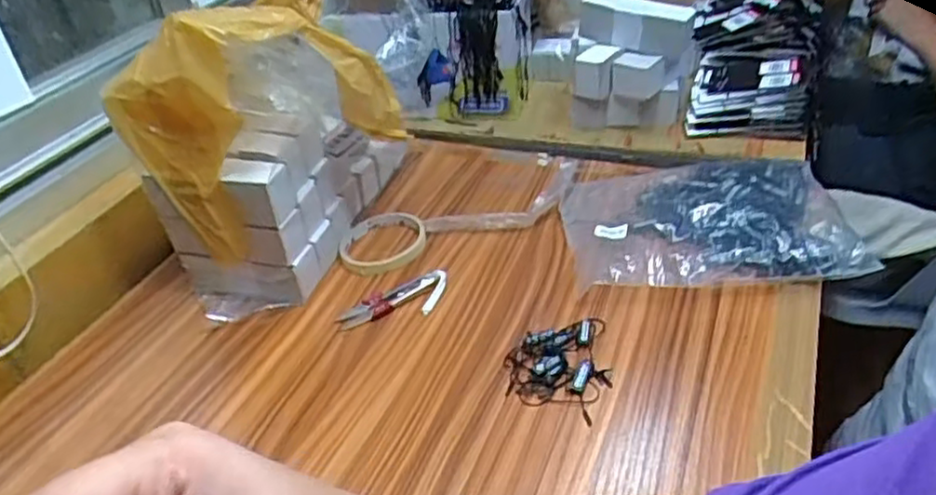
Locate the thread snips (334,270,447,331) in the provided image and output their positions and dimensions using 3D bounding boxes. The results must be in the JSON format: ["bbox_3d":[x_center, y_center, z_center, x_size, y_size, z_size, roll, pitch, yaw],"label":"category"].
[{"bbox_3d":[-0.066,0.048,0.640,0.103,0.010,0.044,-16,37,-13],"label":"thread snips"}]

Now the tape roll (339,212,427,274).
[{"bbox_3d":[-0.082,-0.007,0.709,0.076,0.013,0.093,6,38,17],"label":"tape roll"}]

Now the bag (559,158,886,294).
[{"bbox_3d":[0.221,-0.028,0.681,0.246,0.037,0.188,-3,36,5],"label":"bag"}]

